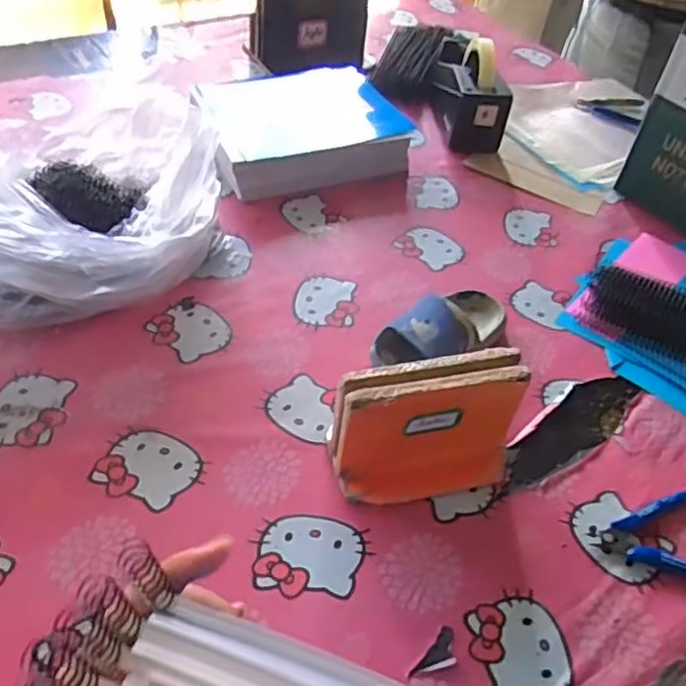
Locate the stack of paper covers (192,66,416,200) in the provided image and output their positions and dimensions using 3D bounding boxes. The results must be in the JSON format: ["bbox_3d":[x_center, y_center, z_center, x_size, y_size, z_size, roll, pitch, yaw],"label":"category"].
[{"bbox_3d":[-0.057,-0.312,0.947,0.283,0.065,0.238,-13,49,-20],"label":"stack of paper covers"}]

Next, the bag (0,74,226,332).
[{"bbox_3d":[-0.285,-0.152,0.711,0.282,0.138,0.266,5,46,-3],"label":"bag"}]

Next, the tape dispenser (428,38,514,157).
[{"bbox_3d":[0.197,-0.392,1.013,0.094,0.126,0.203,5,46,-3],"label":"tape dispenser"}]

